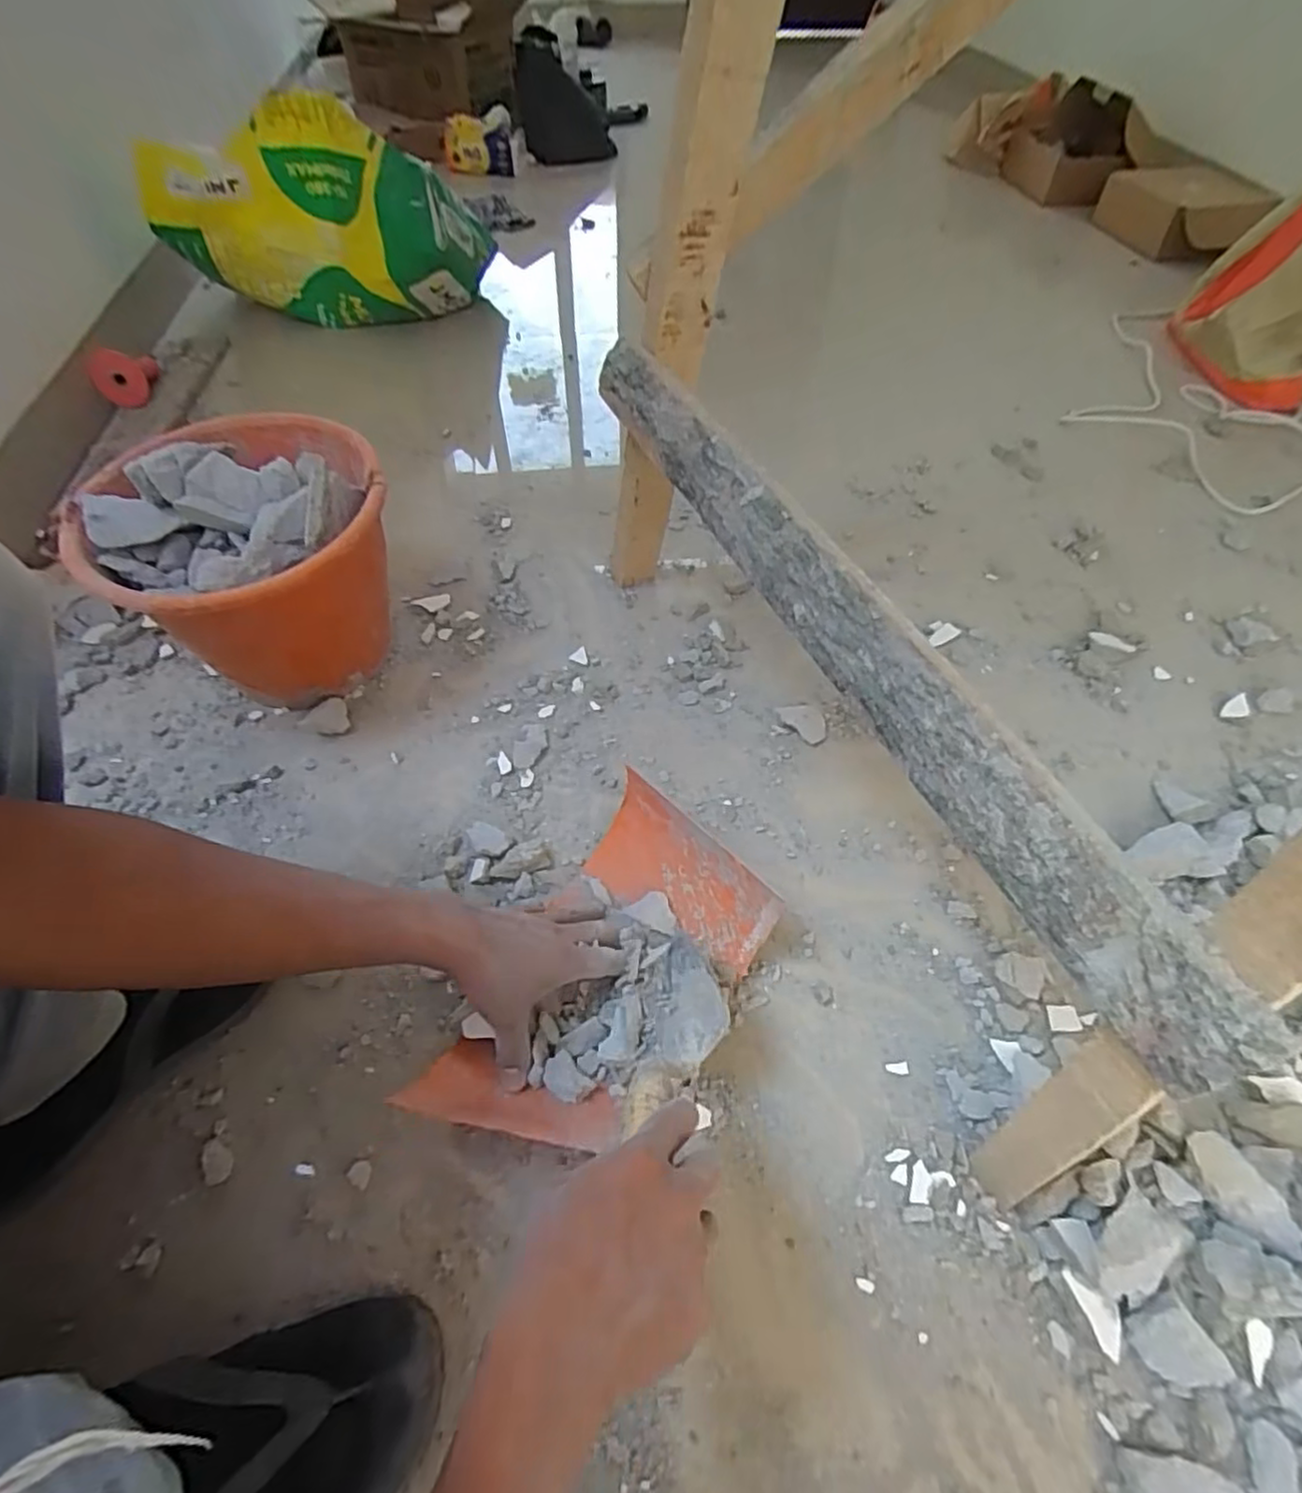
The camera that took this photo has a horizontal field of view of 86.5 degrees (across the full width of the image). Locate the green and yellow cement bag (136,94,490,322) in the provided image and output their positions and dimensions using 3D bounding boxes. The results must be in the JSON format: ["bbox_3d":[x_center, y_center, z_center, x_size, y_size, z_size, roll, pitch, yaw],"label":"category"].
[{"bbox_3d":[-0.532,-0.905,1.207,0.443,0.293,0.211,3,54,2],"label":"green and yellow cement bag"}]

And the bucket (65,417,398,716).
[{"bbox_3d":[-0.380,-0.174,0.701,0.244,0.246,0.260,0,54,-1],"label":"bucket"}]

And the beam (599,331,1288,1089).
[{"bbox_3d":[0.112,-0.106,0.469,0.032,0.050,0.658,-20,57,-15],"label":"beam"}]

